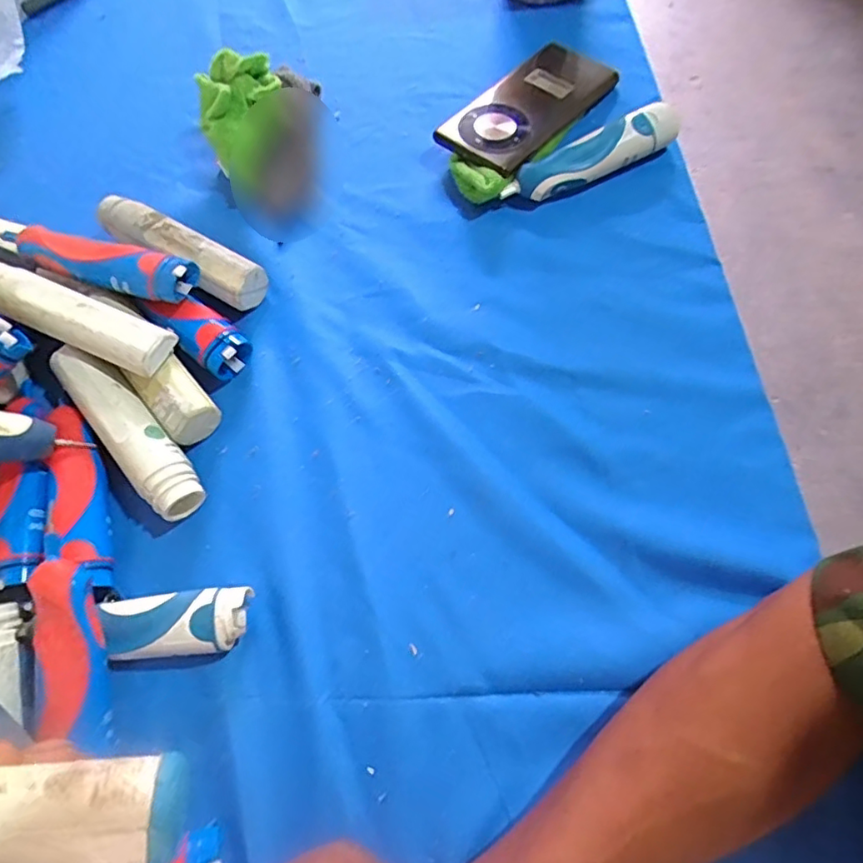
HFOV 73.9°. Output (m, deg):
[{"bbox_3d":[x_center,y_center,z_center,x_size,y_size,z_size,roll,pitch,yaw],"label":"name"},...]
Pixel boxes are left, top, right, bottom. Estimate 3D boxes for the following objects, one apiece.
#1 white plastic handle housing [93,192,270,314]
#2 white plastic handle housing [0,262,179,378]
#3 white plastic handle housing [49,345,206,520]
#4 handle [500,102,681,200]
[{"bbox_3d":[-0.187,-0.134,0.429,0.140,0.031,0.032,29,73,13],"label":"white plastic handle housing"},{"bbox_3d":[-0.240,-0.077,0.380,0.149,0.029,0.034,22,71,11],"label":"white plastic handle housing"},{"bbox_3d":[-0.196,0.000,0.373,0.035,0.032,0.137,-40,72,-12],"label":"white plastic handle housing"},{"bbox_3d":[0.129,-0.220,0.451,0.154,0.030,0.032,-26,70,-7],"label":"handle"}]

